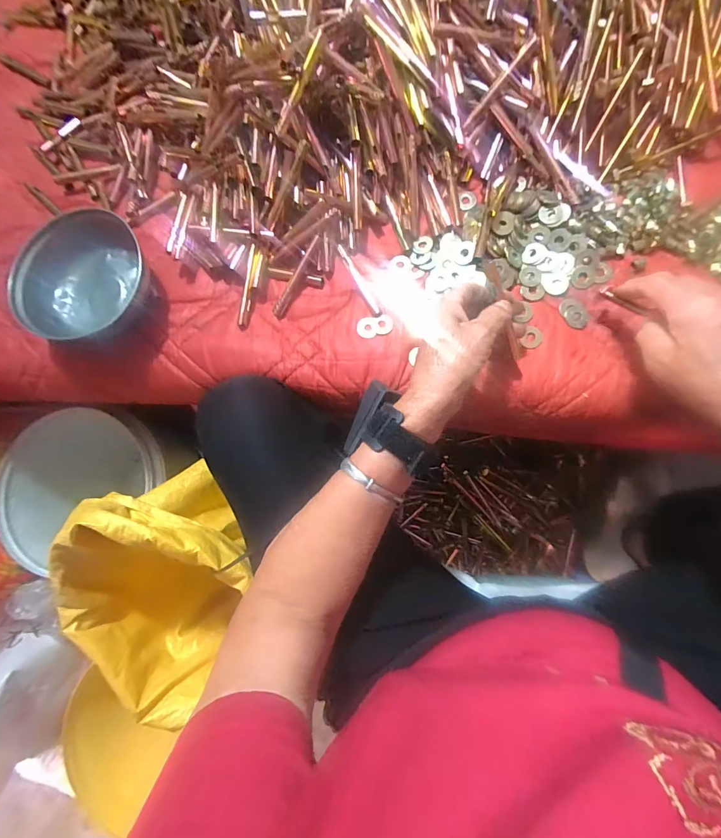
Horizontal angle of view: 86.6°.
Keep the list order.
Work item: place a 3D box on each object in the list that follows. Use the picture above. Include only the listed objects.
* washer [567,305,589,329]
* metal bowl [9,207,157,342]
[{"bbox_3d":[0.209,-0.099,0.367,0.020,0.004,0.023,6,82,8],"label":"washer"},{"bbox_3d":[-0.295,-0.148,0.409,0.153,0.052,0.141,14,83,9],"label":"metal bowl"}]

